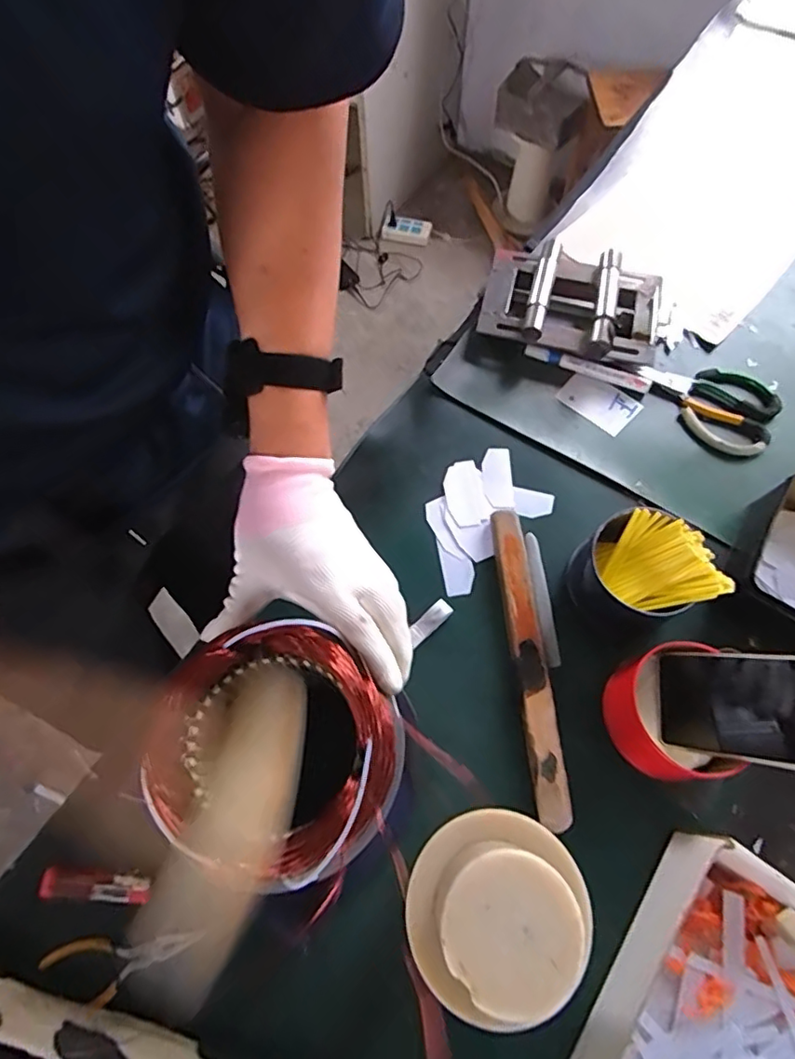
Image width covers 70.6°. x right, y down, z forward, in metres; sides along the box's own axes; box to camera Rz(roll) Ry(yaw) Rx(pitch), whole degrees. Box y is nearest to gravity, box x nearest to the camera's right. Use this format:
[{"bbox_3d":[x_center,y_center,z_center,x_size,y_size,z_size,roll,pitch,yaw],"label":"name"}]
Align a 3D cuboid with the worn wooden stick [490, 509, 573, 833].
[{"bbox_3d":[0.118,0.111,0.505,0.030,0.018,0.275,-5,65,-1],"label":"worn wooden stick"}]

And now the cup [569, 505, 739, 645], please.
[{"bbox_3d":[0.214,0.037,0.504,0.093,0.080,0.100,0,65,1],"label":"cup"}]

